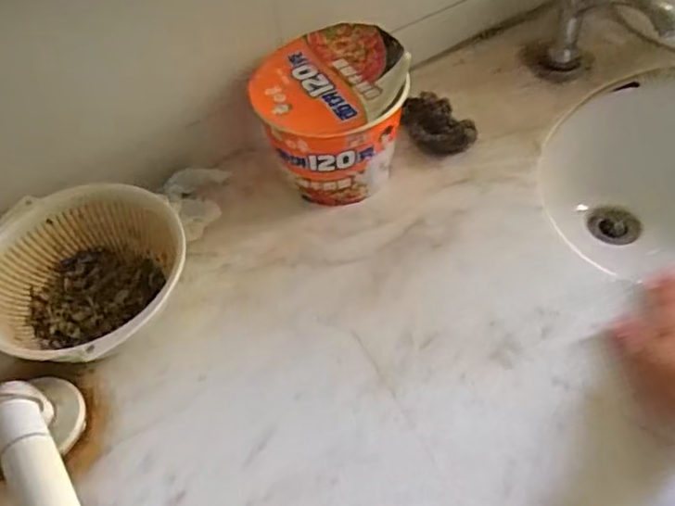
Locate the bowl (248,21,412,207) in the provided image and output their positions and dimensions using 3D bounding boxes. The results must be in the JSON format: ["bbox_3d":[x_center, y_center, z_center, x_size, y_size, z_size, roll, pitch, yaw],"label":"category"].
[{"bbox_3d":[-0.004,-0.132,0.651,0.139,0.129,0.130,-3,50,4],"label":"bowl"}]

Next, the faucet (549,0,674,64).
[{"bbox_3d":[0.297,-0.242,0.707,0.146,0.122,0.039,35,62,30],"label":"faucet"}]

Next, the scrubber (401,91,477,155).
[{"bbox_3d":[0.104,-0.136,0.701,0.052,0.034,0.088,-27,53,-16],"label":"scrubber"}]

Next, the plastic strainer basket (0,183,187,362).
[{"bbox_3d":[-0.218,0.027,0.573,0.172,0.080,0.168,-3,50,4],"label":"plastic strainer basket"}]

